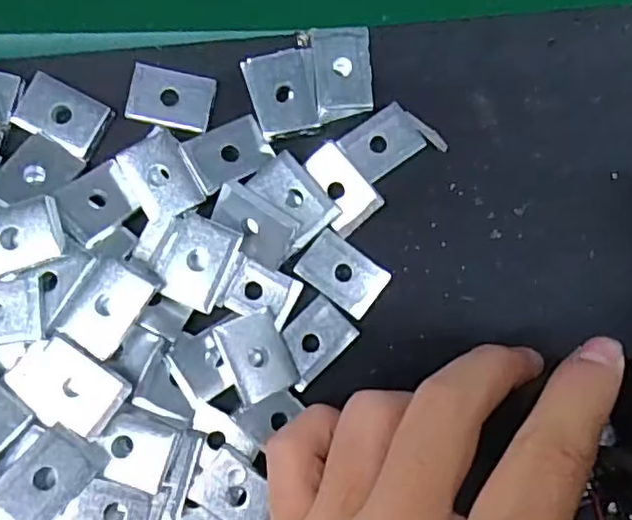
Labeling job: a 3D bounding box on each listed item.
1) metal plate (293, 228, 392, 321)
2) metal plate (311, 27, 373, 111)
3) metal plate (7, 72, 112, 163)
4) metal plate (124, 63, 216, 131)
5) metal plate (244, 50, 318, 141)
[{"bbox_3d":[0.009,0.005,0.221,0.029,0.004,0.020,38,84,0],"label":"metal plate"},{"bbox_3d":[0.009,-0.065,0.220,0.020,0.004,0.029,-6,84,-6],"label":"metal plate"},{"bbox_3d":[-0.086,-0.049,0.218,0.028,0.004,0.020,28,84,-1],"label":"metal plate"},{"bbox_3d":[-0.049,-0.055,0.221,0.027,0.004,0.020,12,85,-3],"label":"metal plate"},{"bbox_3d":[-0.010,-0.057,0.216,0.023,0.004,0.027,-14,86,-5],"label":"metal plate"}]

